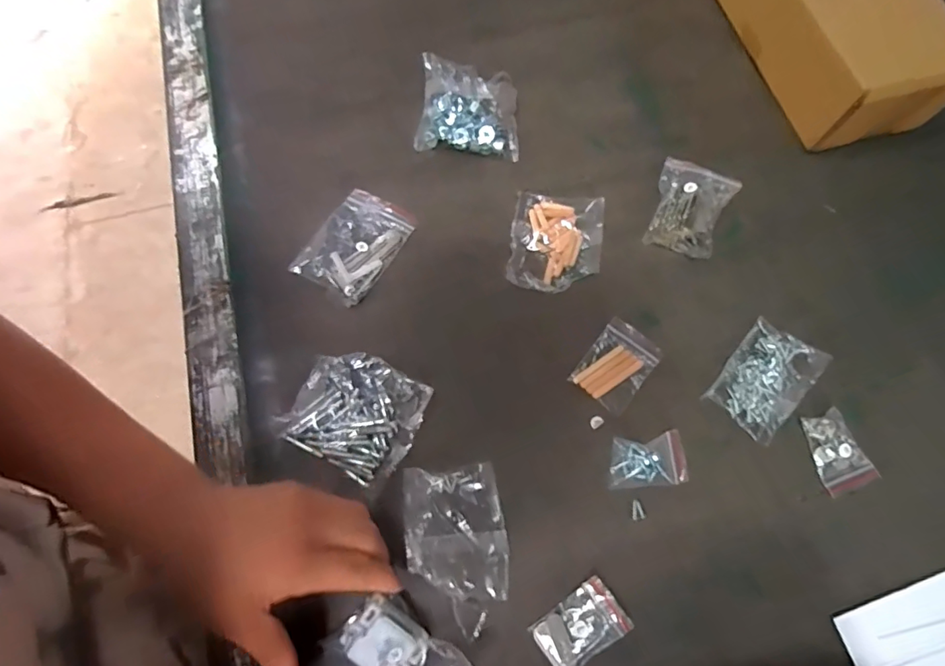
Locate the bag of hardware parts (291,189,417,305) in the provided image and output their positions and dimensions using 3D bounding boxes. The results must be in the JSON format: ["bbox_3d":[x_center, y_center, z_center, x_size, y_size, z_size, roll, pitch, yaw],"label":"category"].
[{"bbox_3d":[-0.101,-0.080,0.434,0.065,0.028,0.103,28,71,9],"label":"bag of hardware parts"}]

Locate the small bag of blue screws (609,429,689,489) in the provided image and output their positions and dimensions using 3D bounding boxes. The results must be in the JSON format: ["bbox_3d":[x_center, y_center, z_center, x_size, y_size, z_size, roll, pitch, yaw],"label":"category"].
[{"bbox_3d":[0.130,0.095,0.380,0.054,0.009,0.036,-4,69,-3],"label":"small bag of blue screws"}]

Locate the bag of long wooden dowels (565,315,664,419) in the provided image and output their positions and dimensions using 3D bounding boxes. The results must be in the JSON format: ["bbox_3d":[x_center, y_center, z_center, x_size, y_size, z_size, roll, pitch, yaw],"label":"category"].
[{"bbox_3d":[0.115,0.025,0.407,0.048,0.004,0.067,38,73,12],"label":"bag of long wooden dowels"}]

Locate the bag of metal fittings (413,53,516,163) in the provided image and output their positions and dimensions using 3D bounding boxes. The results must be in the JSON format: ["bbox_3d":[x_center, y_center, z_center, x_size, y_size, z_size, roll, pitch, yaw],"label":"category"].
[{"bbox_3d":[-0.003,-0.212,0.477,0.095,0.040,0.082,5,69,1],"label":"bag of metal fittings"}]

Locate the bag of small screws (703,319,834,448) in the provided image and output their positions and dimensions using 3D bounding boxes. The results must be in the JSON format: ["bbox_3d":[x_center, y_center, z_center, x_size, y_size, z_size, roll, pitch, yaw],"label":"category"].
[{"bbox_3d":[0.231,0.035,0.402,0.056,0.015,0.090,42,74,13],"label":"bag of small screws"}]

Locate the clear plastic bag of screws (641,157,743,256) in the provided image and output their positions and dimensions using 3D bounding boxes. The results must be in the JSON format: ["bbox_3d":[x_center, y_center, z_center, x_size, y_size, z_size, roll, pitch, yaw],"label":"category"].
[{"bbox_3d":[0.195,-0.114,0.448,0.064,0.027,0.092,19,70,6],"label":"clear plastic bag of screws"}]

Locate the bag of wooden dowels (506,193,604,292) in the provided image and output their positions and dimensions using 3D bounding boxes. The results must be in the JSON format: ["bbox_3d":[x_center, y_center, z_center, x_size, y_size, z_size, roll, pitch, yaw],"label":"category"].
[{"bbox_3d":[0.072,-0.078,0.441,0.077,0.012,0.090,8,69,2],"label":"bag of wooden dowels"}]

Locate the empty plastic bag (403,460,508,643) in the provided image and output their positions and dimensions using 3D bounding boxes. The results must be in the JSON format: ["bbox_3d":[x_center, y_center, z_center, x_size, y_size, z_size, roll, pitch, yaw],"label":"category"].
[{"bbox_3d":[-0.011,0.148,0.352,0.067,0.023,0.108,-5,70,-3],"label":"empty plastic bag"}]

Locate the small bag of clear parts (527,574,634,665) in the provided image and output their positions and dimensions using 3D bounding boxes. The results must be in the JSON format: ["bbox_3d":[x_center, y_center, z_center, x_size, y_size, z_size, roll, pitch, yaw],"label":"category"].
[{"bbox_3d":[0.073,0.197,0.340,0.060,0.013,0.038,-35,74,-13],"label":"small bag of clear parts"}]

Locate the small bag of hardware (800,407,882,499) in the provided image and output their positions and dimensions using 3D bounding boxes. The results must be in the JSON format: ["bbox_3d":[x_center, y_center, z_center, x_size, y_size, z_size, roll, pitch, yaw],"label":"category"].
[{"bbox_3d":[0.274,0.091,0.387,0.035,0.017,0.057,-18,71,-8],"label":"small bag of hardware"}]

